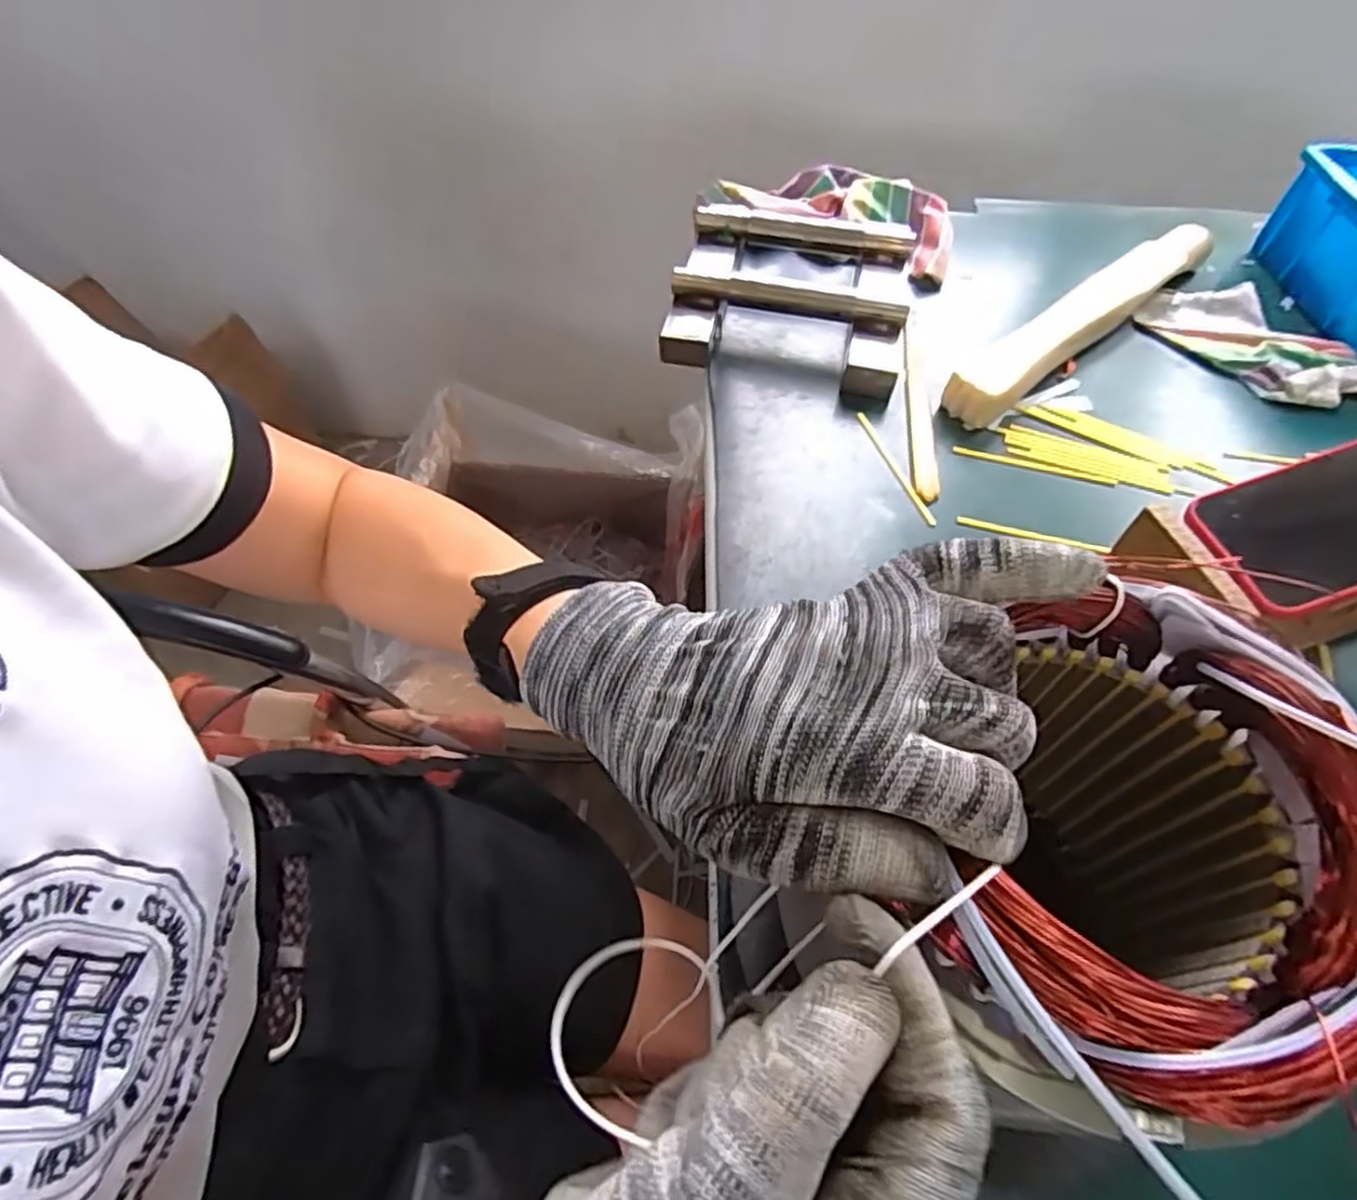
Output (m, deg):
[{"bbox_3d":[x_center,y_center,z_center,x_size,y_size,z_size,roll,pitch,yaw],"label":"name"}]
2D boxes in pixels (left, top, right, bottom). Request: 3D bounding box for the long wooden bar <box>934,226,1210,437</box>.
[{"bbox_3d":[0.324,-0.227,0.564,0.326,0.031,0.041,-35,64,-24],"label":"long wooden bar"}]

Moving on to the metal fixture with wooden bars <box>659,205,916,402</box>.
[{"bbox_3d":[0.091,-0.249,0.573,0.181,0.045,0.194,11,55,5],"label":"metal fixture with wooden bars"}]

